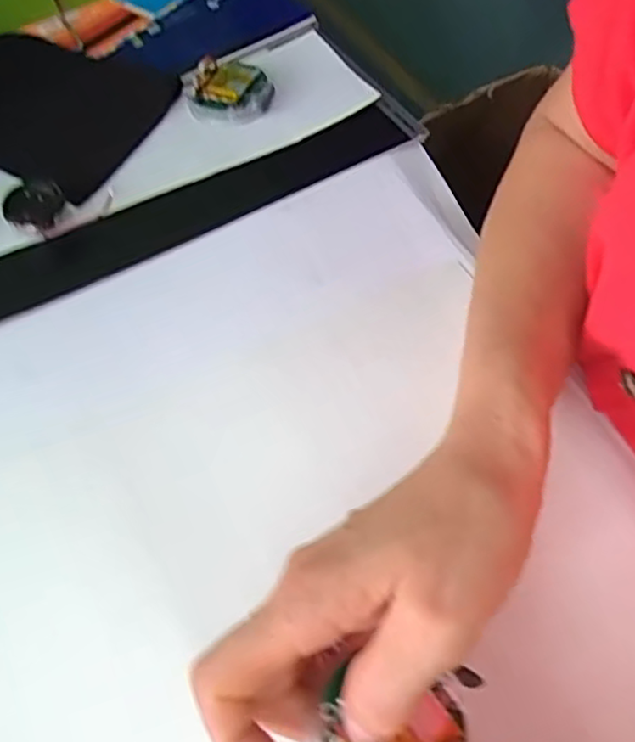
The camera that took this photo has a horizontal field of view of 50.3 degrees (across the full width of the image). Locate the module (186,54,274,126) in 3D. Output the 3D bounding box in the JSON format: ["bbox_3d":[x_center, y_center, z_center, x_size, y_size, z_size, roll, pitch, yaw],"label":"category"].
[{"bbox_3d":[-0.062,-0.199,0.471,0.058,0.013,0.065,-8,58,-1],"label":"module"}]

